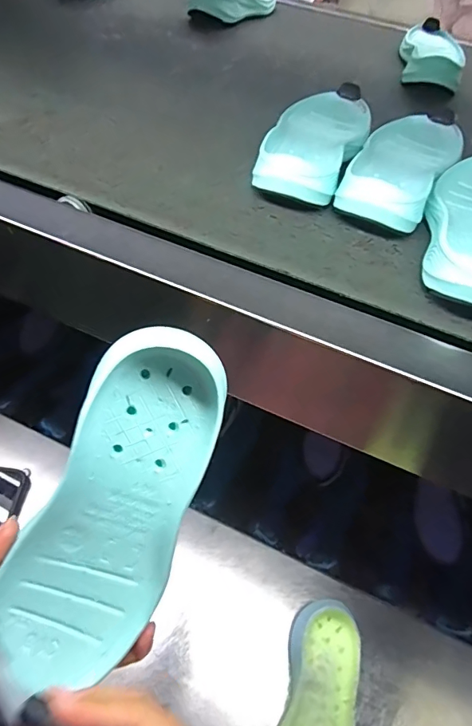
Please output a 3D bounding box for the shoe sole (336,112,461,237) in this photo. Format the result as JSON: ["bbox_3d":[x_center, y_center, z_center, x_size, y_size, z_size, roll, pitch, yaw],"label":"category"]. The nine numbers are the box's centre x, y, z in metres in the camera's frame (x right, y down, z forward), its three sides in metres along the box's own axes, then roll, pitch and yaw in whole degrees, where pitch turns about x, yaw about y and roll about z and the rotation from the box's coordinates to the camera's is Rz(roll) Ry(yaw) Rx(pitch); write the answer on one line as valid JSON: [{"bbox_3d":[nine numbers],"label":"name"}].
[{"bbox_3d":[0.151,-0.190,0.415,0.093,0.040,0.217,26,53,13],"label":"shoe sole"}]

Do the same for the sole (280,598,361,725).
[{"bbox_3d":[0.090,0.384,0.481,0.087,0.057,0.219,17,50,7],"label":"sole"}]

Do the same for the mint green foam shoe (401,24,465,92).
[{"bbox_3d":[0.277,-0.435,0.624,0.084,0.031,0.172,14,50,4],"label":"mint green foam shoe"}]

